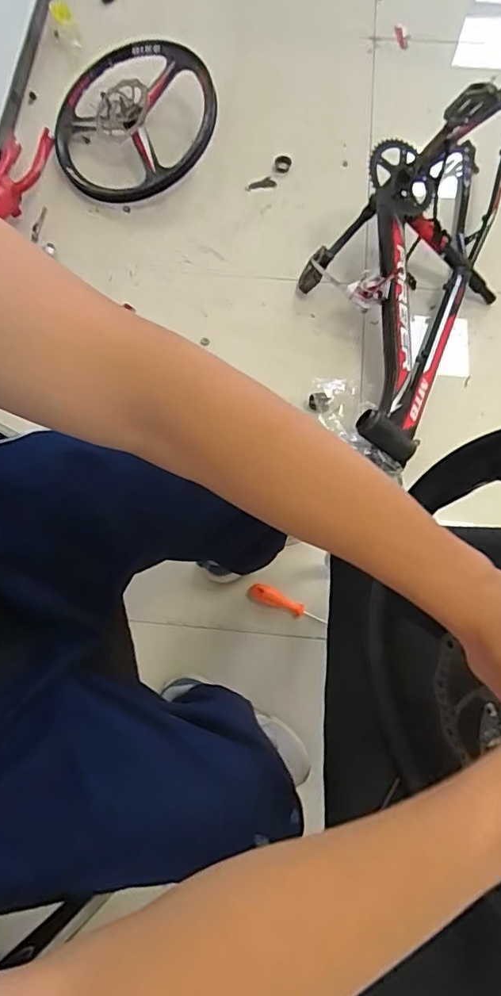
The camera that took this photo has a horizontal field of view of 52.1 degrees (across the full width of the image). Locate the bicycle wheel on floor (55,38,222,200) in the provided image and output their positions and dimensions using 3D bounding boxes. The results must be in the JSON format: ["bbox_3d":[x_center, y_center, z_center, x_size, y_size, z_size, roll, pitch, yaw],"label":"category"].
[{"bbox_3d":[-0.287,-0.901,1.242,0.386,0.066,0.393,-1,87,17],"label":"bicycle wheel on floor"}]

